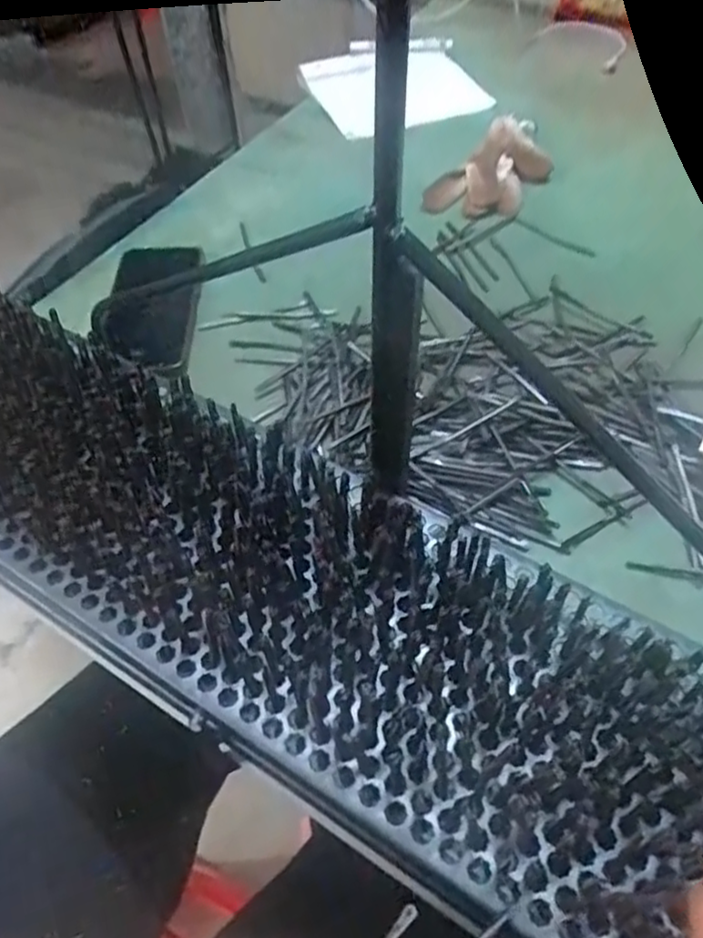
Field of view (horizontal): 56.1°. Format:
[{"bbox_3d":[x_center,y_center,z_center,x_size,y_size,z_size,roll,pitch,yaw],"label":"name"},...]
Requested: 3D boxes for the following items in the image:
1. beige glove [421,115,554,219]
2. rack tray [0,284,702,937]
[{"bbox_3d":[0.150,-0.309,0.685,0.089,0.034,0.157,30,59,21],"label":"beige glove"},{"bbox_3d":[-0.022,0.053,0.300,0.574,0.039,0.136,27,58,20],"label":"rack tray"}]

